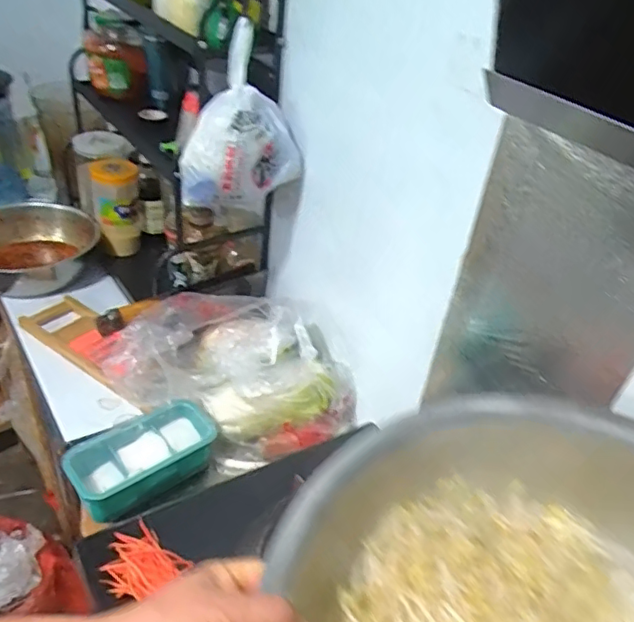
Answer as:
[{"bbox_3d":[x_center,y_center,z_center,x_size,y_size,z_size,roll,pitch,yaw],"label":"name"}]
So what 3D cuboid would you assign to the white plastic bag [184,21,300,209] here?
[{"bbox_3d":[-0.107,-0.251,0.794,0.094,0.206,0.155,31,43,28],"label":"white plastic bag"}]

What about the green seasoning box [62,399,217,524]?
[{"bbox_3d":[-0.238,0.205,0.804,0.196,0.074,0.102,-23,46,-34],"label":"green seasoning box"}]

